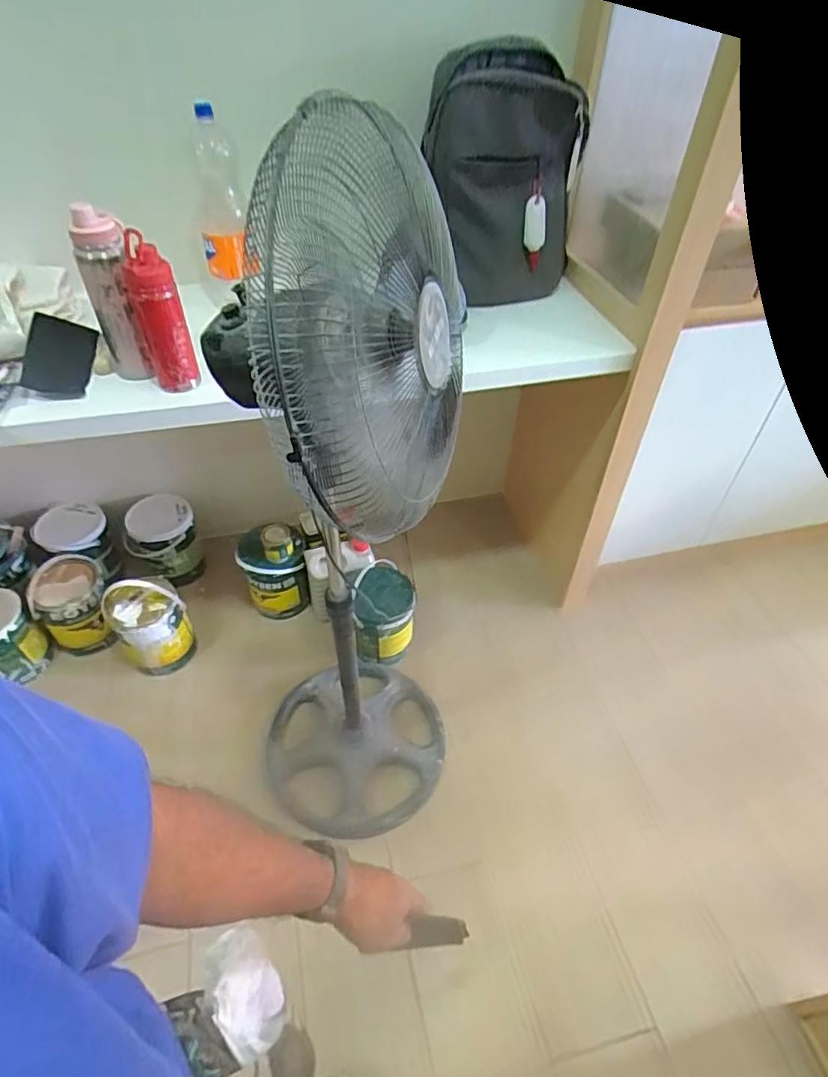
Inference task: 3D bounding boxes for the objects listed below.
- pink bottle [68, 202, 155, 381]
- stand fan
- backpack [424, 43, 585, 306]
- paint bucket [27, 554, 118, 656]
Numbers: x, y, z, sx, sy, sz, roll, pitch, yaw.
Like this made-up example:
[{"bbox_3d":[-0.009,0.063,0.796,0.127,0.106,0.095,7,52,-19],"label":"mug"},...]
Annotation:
[{"bbox_3d":[-0.485,-0.377,0.951,0.079,0.263,0.075,-8,47,-11],"label":"pink bottle"},{"bbox_3d":[-0.127,0.084,0.954,0.347,1.237,0.354,-17,49,-18],"label":"stand fan"},{"bbox_3d":[0.197,-0.780,1.287,0.321,0.430,0.235,8,46,5],"label":"backpack"},{"bbox_3d":[-0.846,0.173,1.468,0.160,0.187,0.155,-24,52,-24],"label":"paint bucket"}]

